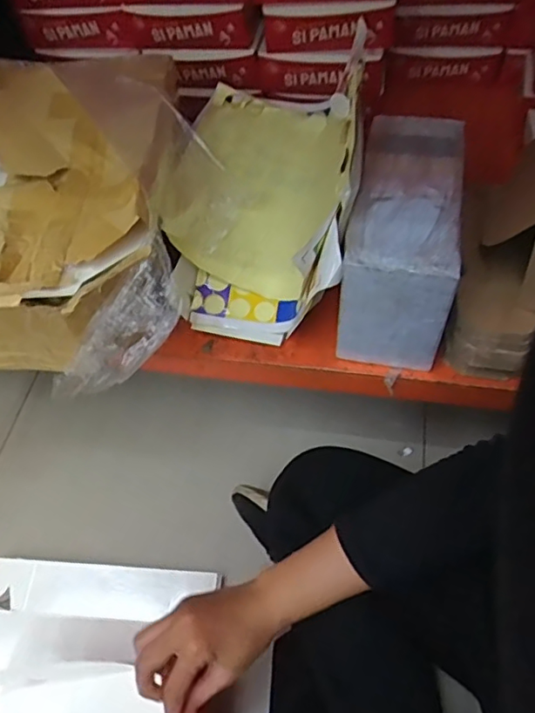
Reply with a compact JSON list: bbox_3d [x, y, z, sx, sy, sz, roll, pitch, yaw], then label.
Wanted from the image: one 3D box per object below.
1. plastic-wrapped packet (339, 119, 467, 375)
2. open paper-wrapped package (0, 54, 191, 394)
[{"bbox_3d":[0.149,-0.135,0.633,0.103,0.141,0.247,7,56,10],"label":"plastic-wrapped packet"},{"bbox_3d":[-0.292,-0.144,0.649,0.410,0.188,0.364,-6,55,1],"label":"open paper-wrapped package"}]

